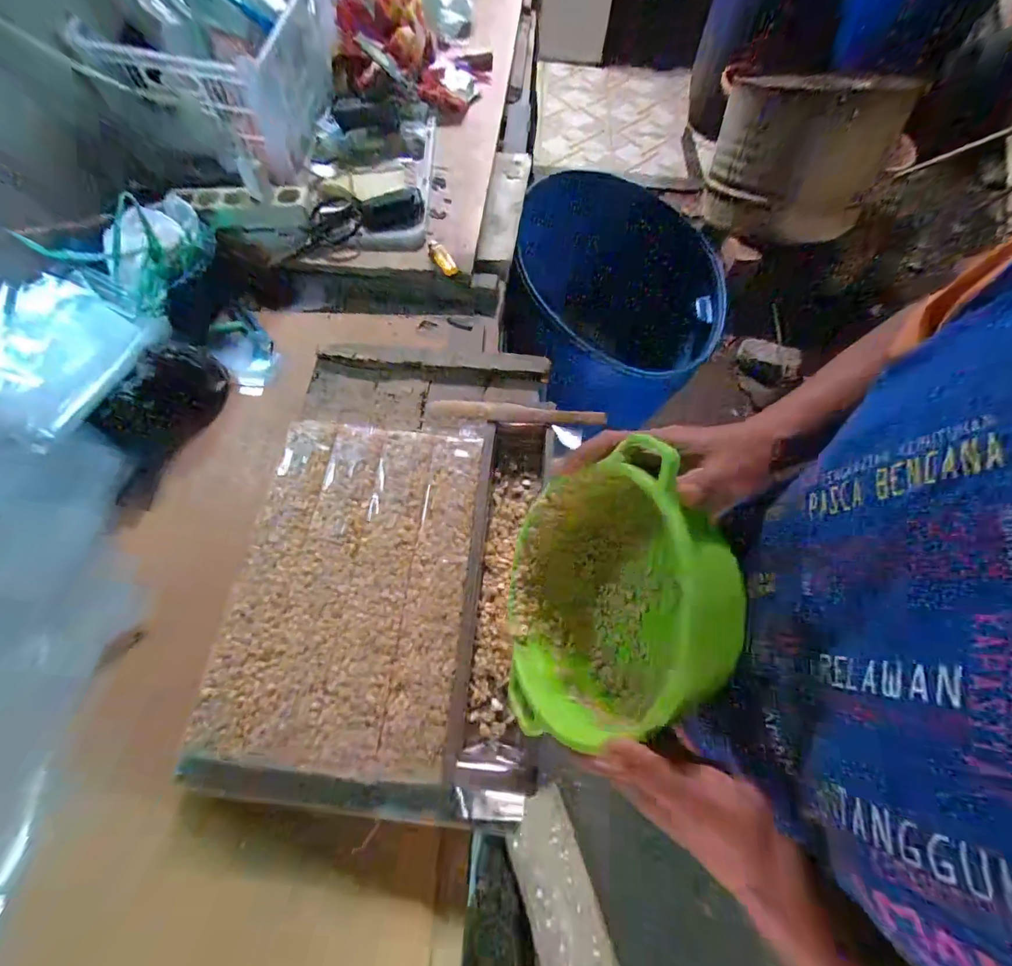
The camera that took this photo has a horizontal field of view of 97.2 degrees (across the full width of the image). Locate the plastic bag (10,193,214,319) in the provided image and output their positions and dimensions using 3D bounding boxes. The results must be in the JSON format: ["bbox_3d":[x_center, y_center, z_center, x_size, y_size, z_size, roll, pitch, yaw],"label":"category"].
[{"bbox_3d":[-0.518,-0.349,0.644,0.142,0.092,0.199,27,68,9],"label":"plastic bag"}]

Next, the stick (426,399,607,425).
[{"bbox_3d":[0.014,-0.090,0.568,0.221,0.018,0.023,4,67,-1],"label":"stick"}]

